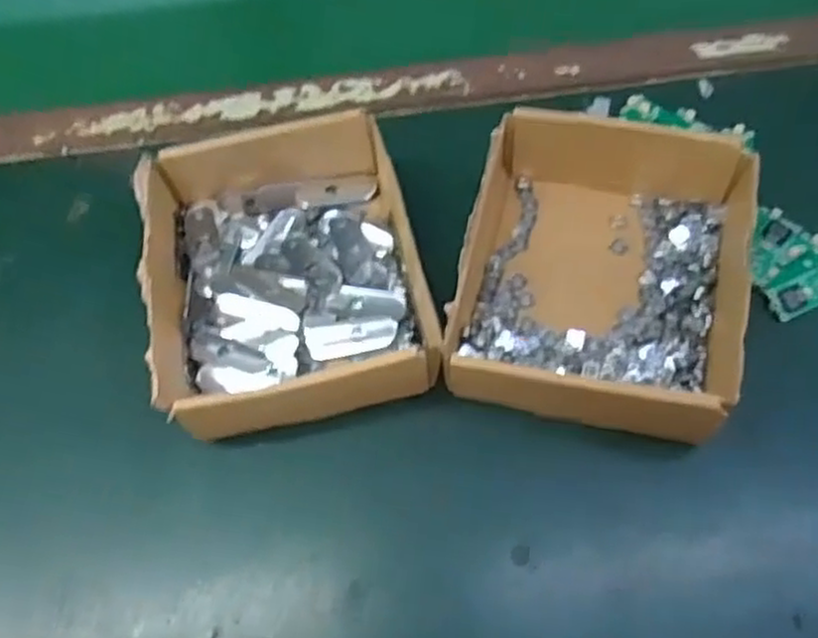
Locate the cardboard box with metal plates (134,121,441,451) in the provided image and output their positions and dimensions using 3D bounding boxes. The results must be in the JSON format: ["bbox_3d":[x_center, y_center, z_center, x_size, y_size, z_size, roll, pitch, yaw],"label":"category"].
[{"bbox_3d":[-0.070,-0.033,0.436,0.146,0.049,0.181,-13,61,-3],"label":"cardboard box with metal plates"}]

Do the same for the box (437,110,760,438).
[{"bbox_3d":[0.114,-0.036,0.425,0.153,0.045,0.173,10,63,9],"label":"box"}]

